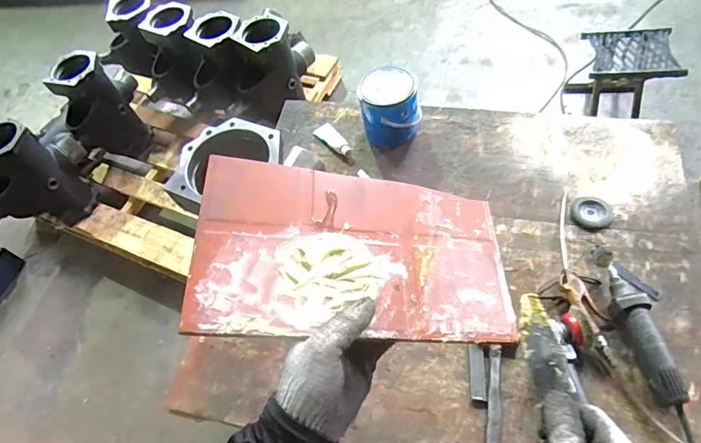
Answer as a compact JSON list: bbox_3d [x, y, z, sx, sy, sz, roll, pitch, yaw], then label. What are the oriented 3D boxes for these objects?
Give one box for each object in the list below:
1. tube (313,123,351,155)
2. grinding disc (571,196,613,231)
[{"bbox_3d":[-0.045,-0.240,1.264,0.056,0.025,0.144,-40,61,-15],"label":"tube"},{"bbox_3d":[0.576,-0.021,1.045,0.088,0.011,0.094,-4,58,7],"label":"grinding disc"}]

